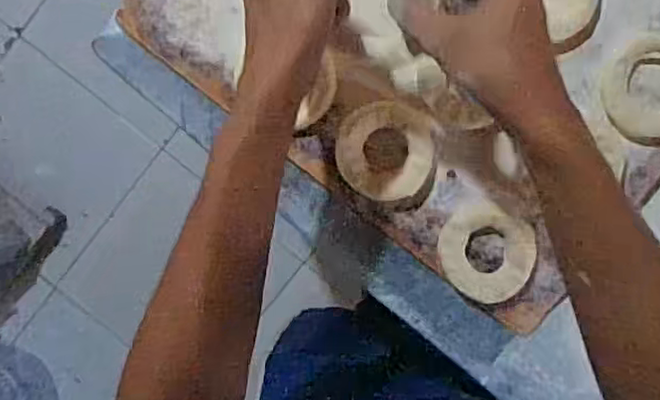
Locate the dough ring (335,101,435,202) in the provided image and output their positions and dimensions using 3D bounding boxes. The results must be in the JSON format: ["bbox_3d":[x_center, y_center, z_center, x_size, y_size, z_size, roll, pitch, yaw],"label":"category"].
[{"bbox_3d":[0.042,-0.037,0.516,0.074,0.015,0.073,0,95,3],"label":"dough ring"}]

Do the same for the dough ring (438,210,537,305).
[{"bbox_3d":[0.124,0.045,0.524,0.073,0.010,0.073,0,95,3],"label":"dough ring"}]

